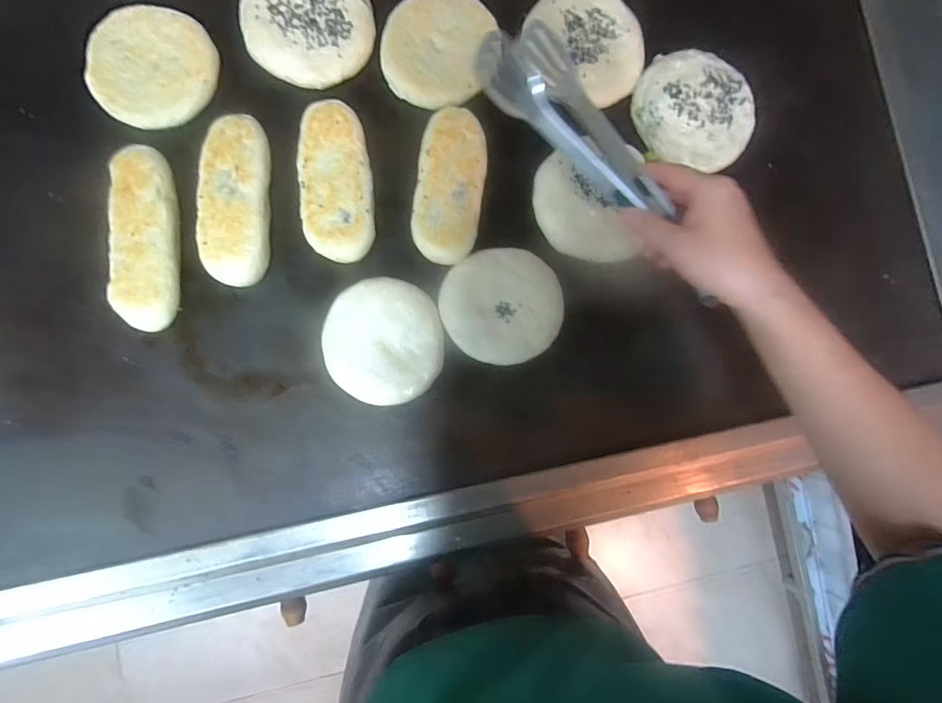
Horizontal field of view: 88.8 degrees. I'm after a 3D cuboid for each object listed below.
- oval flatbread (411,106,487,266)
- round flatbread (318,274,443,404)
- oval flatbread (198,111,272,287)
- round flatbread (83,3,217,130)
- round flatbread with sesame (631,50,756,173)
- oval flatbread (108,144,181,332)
[{"bbox_3d":[-0.019,-0.155,0.449,0.061,0.012,0.142,7,84,-5],"label":"oval flatbread"},{"bbox_3d":[-0.080,-0.009,0.444,0.104,0.026,0.111,1,85,-5],"label":"round flatbread"},{"bbox_3d":[-0.213,-0.134,0.438,0.058,0.031,0.149,0,85,-6],"label":"oval flatbread"},{"bbox_3d":[-0.294,-0.262,0.442,0.101,0.023,0.110,1,85,-5],"label":"round flatbread"},{"bbox_3d":[0.224,-0.245,0.484,0.116,0.015,0.114,6,84,-5],"label":"round flatbread with sesame"},{"bbox_3d":[-0.284,-0.099,0.424,0.050,0.032,0.157,-3,85,-6],"label":"oval flatbread"}]

